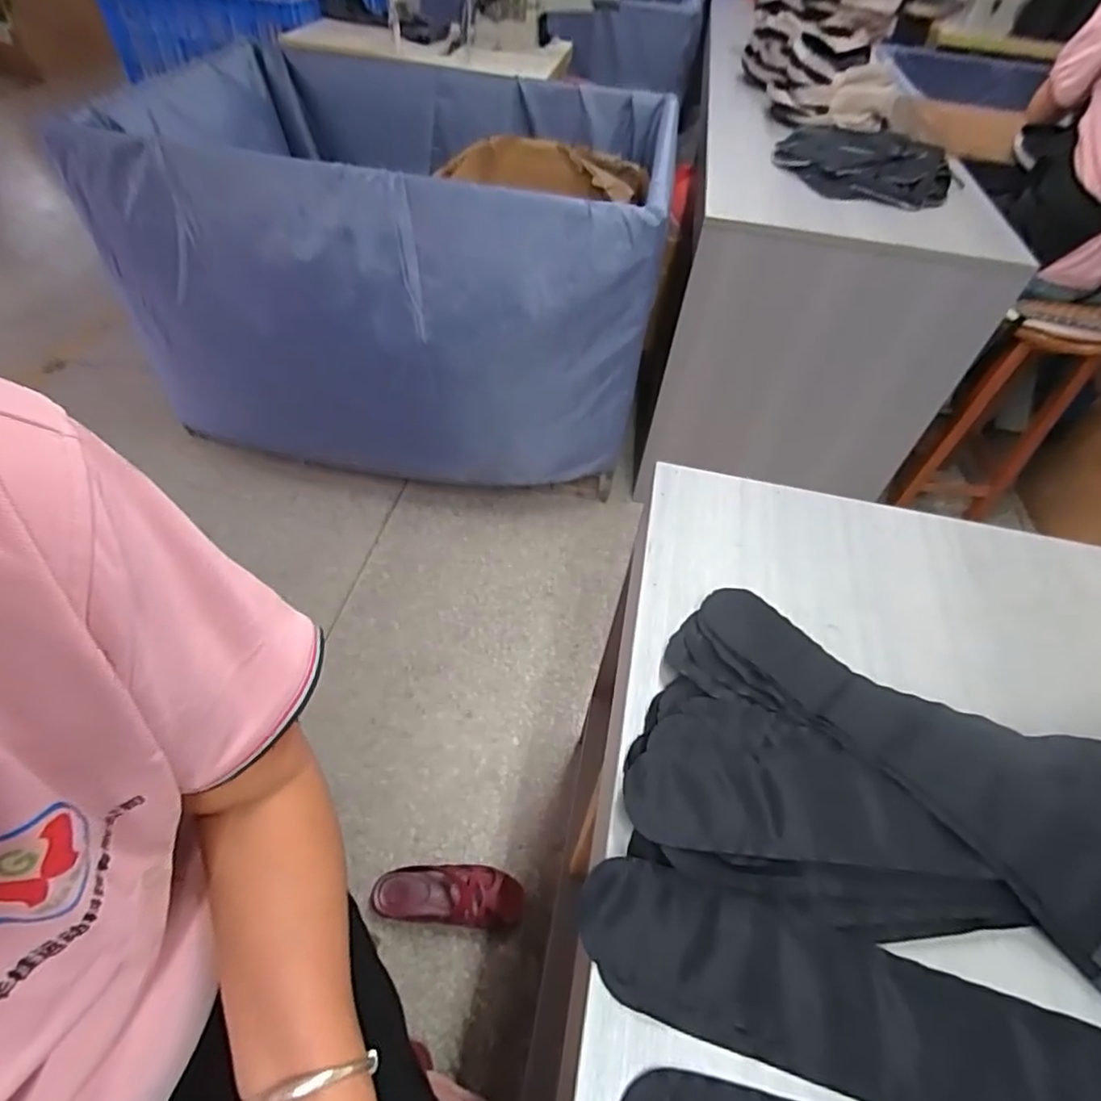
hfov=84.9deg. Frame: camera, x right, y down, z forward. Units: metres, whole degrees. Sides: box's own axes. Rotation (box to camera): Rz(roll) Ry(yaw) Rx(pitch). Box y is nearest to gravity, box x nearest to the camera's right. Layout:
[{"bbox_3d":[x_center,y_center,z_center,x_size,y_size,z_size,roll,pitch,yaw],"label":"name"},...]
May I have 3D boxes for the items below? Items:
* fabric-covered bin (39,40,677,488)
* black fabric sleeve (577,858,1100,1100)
[{"bbox_3d":[-0.349,-0.728,1.568,1.167,0.666,0.882,9,50,2],"label":"fabric-covered bin"},{"bbox_3d":[0.230,0.292,0.356,0.435,0.014,0.080,16,51,8],"label":"black fabric sleeve"}]

